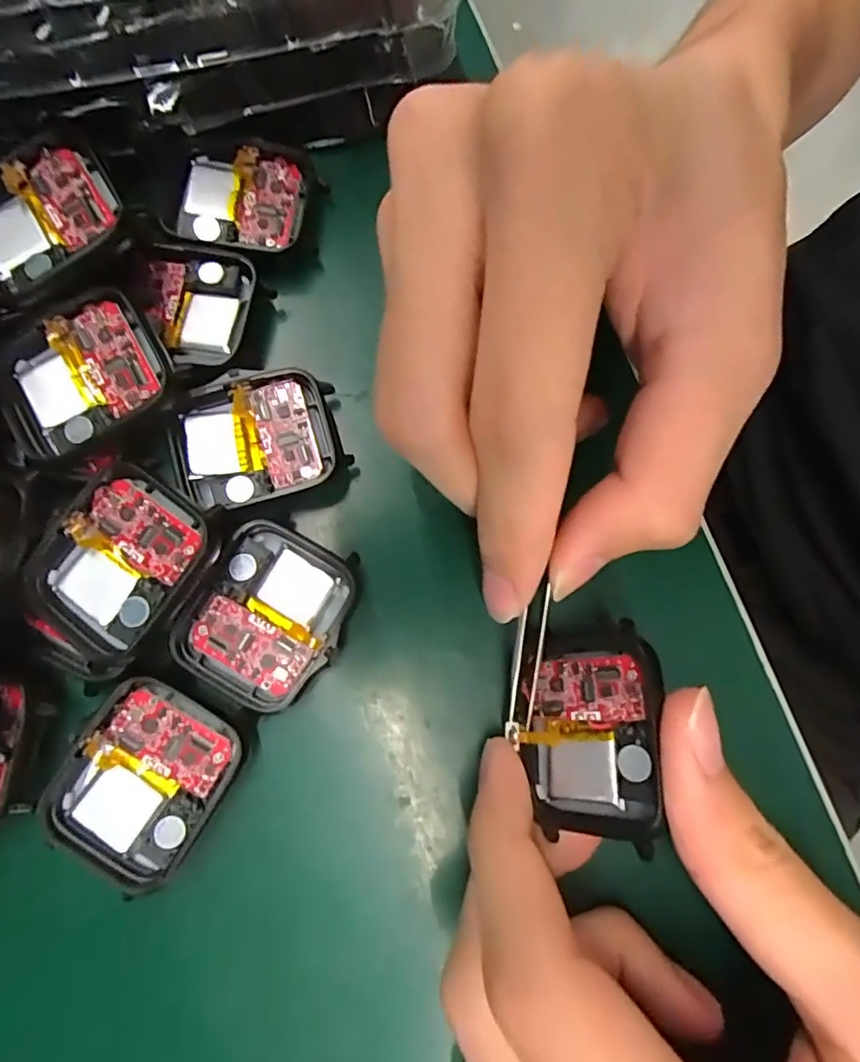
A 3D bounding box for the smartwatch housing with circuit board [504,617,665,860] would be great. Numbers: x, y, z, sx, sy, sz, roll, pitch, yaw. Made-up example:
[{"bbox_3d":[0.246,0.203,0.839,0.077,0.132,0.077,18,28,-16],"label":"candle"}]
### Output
[{"bbox_3d":[0.037,0.047,0.133,0.039,0.012,0.046,-16,60,40],"label":"smartwatch housing with circuit board"}]

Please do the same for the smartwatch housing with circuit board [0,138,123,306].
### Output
[{"bbox_3d":[-0.105,-0.083,0.145,0.043,0.008,0.041,-30,80,-6],"label":"smartwatch housing with circuit board"}]

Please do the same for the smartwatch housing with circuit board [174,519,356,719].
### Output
[{"bbox_3d":[-0.042,0.021,0.142,0.038,0.006,0.043,29,80,5],"label":"smartwatch housing with circuit board"}]

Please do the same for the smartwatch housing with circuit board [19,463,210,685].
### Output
[{"bbox_3d":[-0.078,0.009,0.139,0.038,0.011,0.045,44,81,8],"label":"smartwatch housing with circuit board"}]

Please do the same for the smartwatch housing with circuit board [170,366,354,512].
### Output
[{"bbox_3d":[-0.047,-0.026,0.152,0.042,0.008,0.036,-14,79,-3],"label":"smartwatch housing with circuit board"}]

